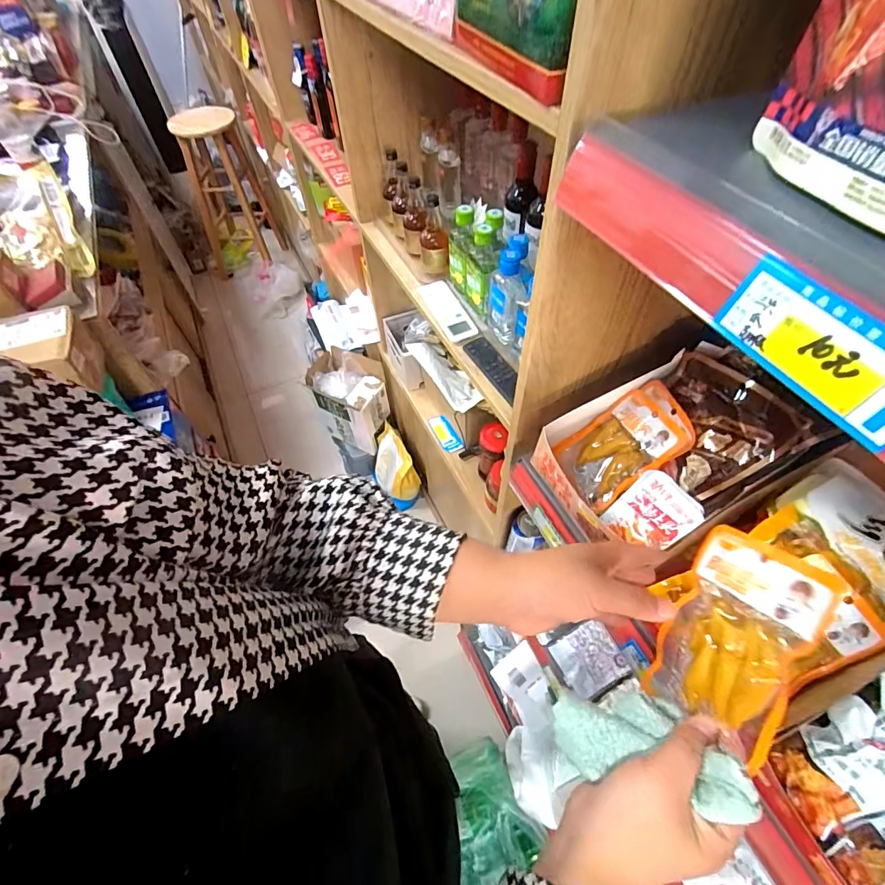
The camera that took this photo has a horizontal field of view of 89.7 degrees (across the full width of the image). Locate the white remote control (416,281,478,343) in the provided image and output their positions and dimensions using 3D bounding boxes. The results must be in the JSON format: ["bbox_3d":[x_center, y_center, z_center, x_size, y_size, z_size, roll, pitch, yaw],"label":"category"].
[{"bbox_3d":[0.007,-0.211,0.706,0.046,0.015,0.132,-21,61,-16],"label":"white remote control"}]

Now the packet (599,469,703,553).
[{"bbox_3d":[0.226,0.079,0.480,0.081,0.012,0.072,-49,54,16],"label":"packet"}]

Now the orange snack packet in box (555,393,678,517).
[{"bbox_3d":[0.207,0.011,0.534,0.126,0.014,0.097,-42,49,22],"label":"orange snack packet in box"}]

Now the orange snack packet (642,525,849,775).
[{"bbox_3d":[0.200,0.138,0.313,0.014,0.096,0.140,18,97,-18],"label":"orange snack packet"}]

